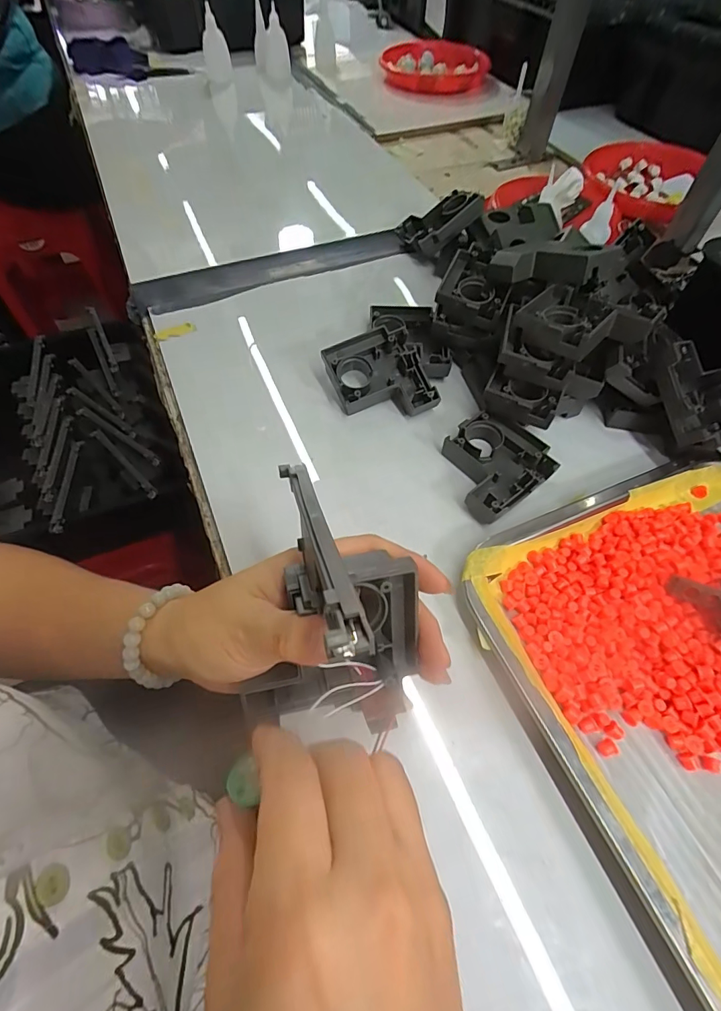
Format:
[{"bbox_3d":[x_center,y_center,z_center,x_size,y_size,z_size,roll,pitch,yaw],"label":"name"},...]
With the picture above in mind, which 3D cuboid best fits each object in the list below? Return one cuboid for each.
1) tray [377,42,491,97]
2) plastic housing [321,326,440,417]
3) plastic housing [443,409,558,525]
[{"bbox_3d":[0.133,-0.797,0.807,0.186,0.039,0.148,-5,60,-2],"label":"tray"},{"bbox_3d":[0.015,-0.110,0.384,0.083,0.036,0.076,-14,60,-9],"label":"plastic housing"},{"bbox_3d":[0.103,-0.034,0.348,0.079,0.021,0.073,-35,65,-20],"label":"plastic housing"}]

